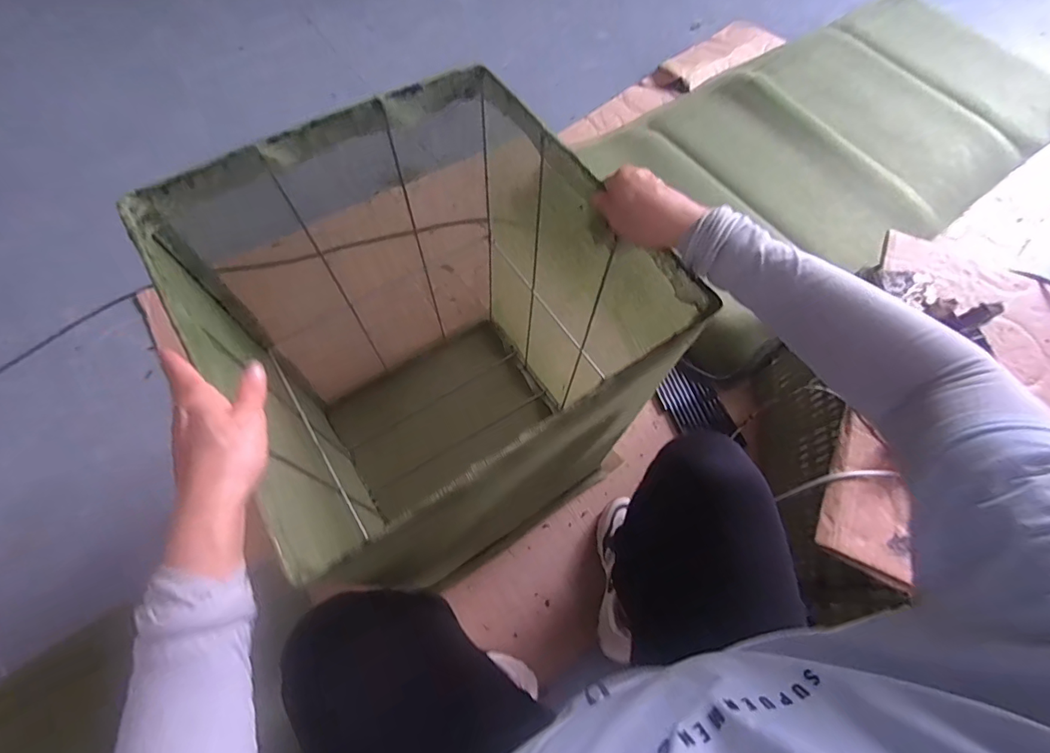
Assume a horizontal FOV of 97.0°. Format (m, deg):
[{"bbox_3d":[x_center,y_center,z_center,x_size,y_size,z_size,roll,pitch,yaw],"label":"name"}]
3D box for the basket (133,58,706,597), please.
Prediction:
[{"bbox_3d":[-0.112,-0.001,0.669,0.405,0.555,0.416,-32,71,-16],"label":"basket"}]

